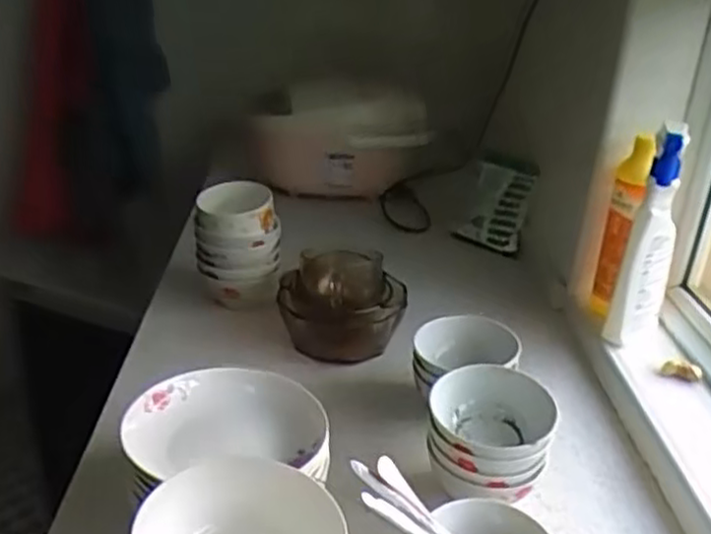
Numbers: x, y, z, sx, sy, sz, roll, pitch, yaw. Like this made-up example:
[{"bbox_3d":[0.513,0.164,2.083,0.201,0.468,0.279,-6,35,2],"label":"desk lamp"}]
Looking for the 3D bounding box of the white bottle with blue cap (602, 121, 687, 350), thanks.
[{"bbox_3d":[0.349,-0.033,0.862,0.055,0.264,0.058,14,29,22],"label":"white bottle with blue cap"}]

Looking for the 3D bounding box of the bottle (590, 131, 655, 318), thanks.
[{"bbox_3d":[0.335,-0.048,0.923,0.037,0.226,0.085,11,28,18],"label":"bottle"}]

